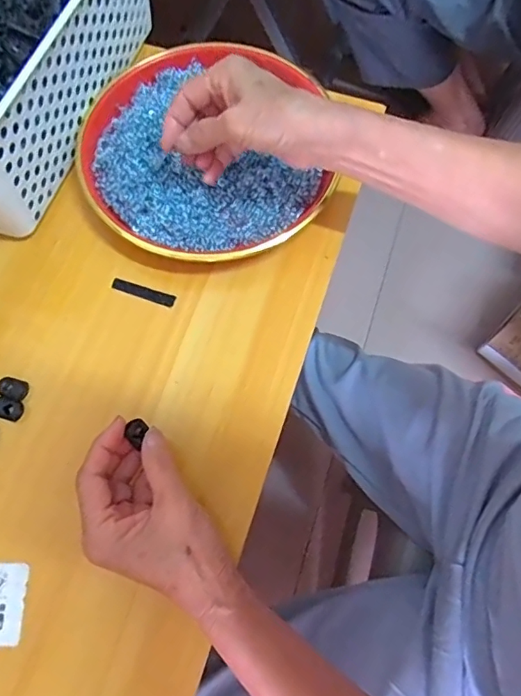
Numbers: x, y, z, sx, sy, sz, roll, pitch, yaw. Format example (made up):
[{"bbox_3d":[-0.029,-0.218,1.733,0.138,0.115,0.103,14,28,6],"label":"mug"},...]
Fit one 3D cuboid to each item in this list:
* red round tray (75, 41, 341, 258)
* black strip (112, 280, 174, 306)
[{"bbox_3d":[-0.048,-0.168,0.427,0.203,0.034,0.197,0,72,0],"label":"red round tray"},{"bbox_3d":[-0.095,-0.045,0.405,0.052,0.004,0.010,19,72,6],"label":"black strip"}]

